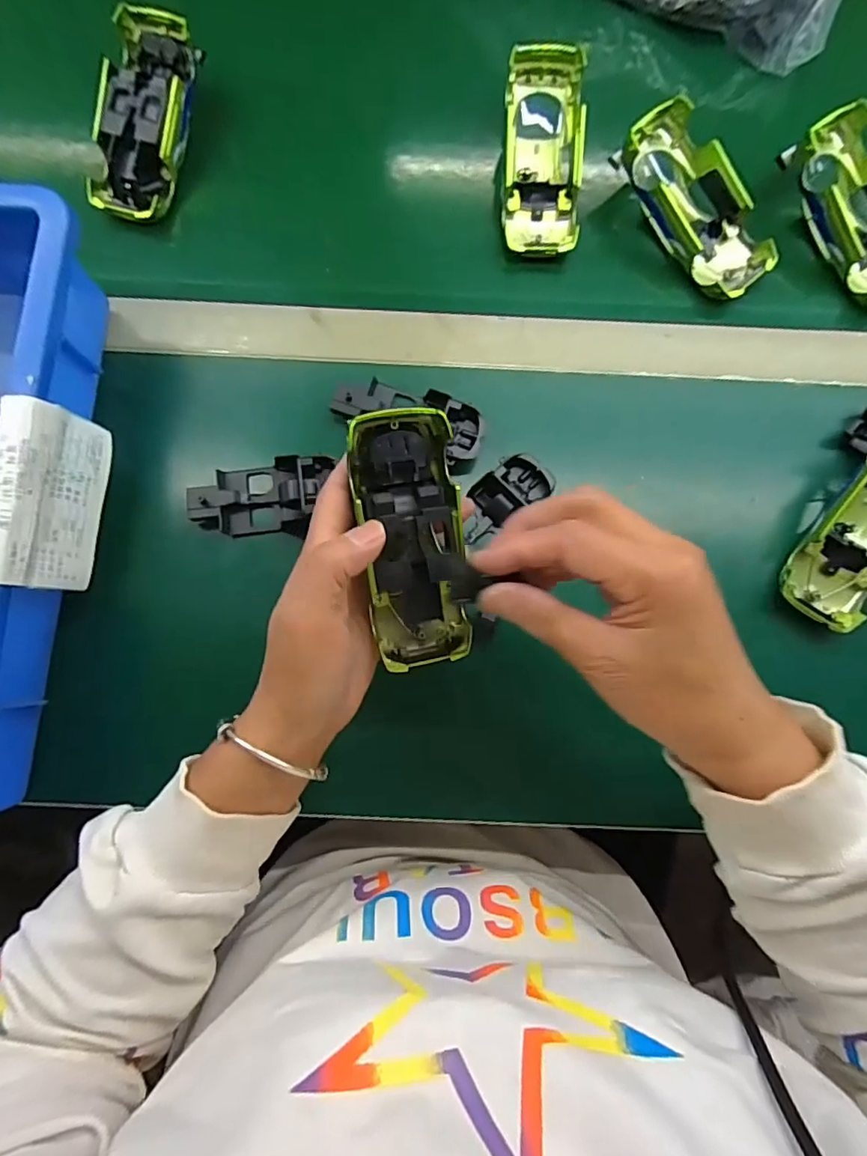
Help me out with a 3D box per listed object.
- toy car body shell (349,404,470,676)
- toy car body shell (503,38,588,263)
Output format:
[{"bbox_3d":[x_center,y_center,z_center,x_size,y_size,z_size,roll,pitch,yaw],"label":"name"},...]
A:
[{"bbox_3d":[-0.011,-0.019,0.285,0.051,0.038,0.132,-7,108,-2],"label":"toy car body shell"},{"bbox_3d":[0.079,-0.302,0.384,0.054,0.040,0.139,2,82,-1],"label":"toy car body shell"}]

